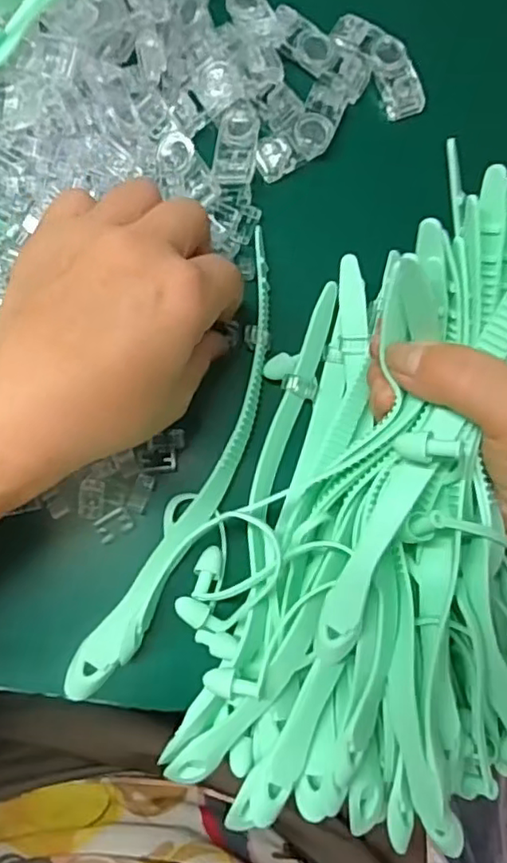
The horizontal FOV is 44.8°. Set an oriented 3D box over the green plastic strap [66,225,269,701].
[{"bbox_3d":[-0.024,0.014,0.268,0.030,0.016,0.214,24,80,-4],"label":"green plastic strap"}]

